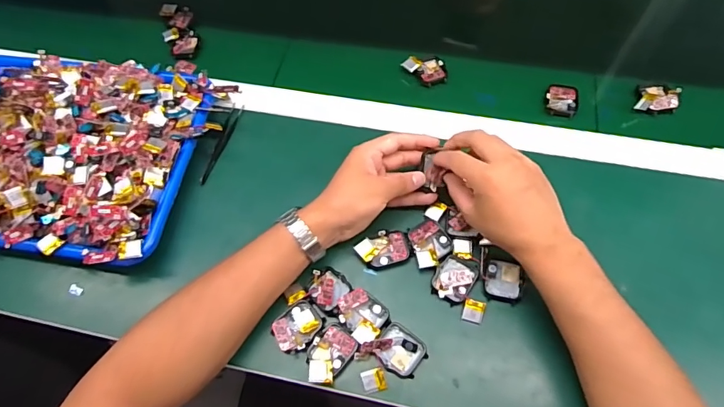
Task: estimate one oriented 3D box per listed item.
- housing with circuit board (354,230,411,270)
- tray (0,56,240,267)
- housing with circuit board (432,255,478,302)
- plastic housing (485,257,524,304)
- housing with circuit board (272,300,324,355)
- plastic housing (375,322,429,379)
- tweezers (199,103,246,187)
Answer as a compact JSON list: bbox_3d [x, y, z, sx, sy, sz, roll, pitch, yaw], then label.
[{"bbox_3d":[0.022,0.047,0.463,0.056,0.019,0.036,-12,63,-4],"label":"housing with circuit board"},{"bbox_3d":[-0.359,-0.074,0.500,0.340,0.067,0.259,6,63,6],"label":"tray"},{"bbox_3d":[0.093,0.077,0.445,0.039,0.011,0.044,30,68,16],"label":"housing with circuit board"},{"bbox_3d":[0.144,0.078,0.446,0.037,0.007,0.043,14,65,9],"label":"plastic housing"},{"bbox_3d":[-0.063,0.121,0.430,0.038,0.007,0.046,41,71,20],"label":"housing with circuit board"},{"bbox_3d":[0.038,0.141,0.422,0.044,0.009,0.039,36,70,18],"label":"plastic housing"},{"bbox_3d":[-0.171,-0.076,0.542,0.014,0.012,0.118,10,64,8],"label":"tweezers"}]

